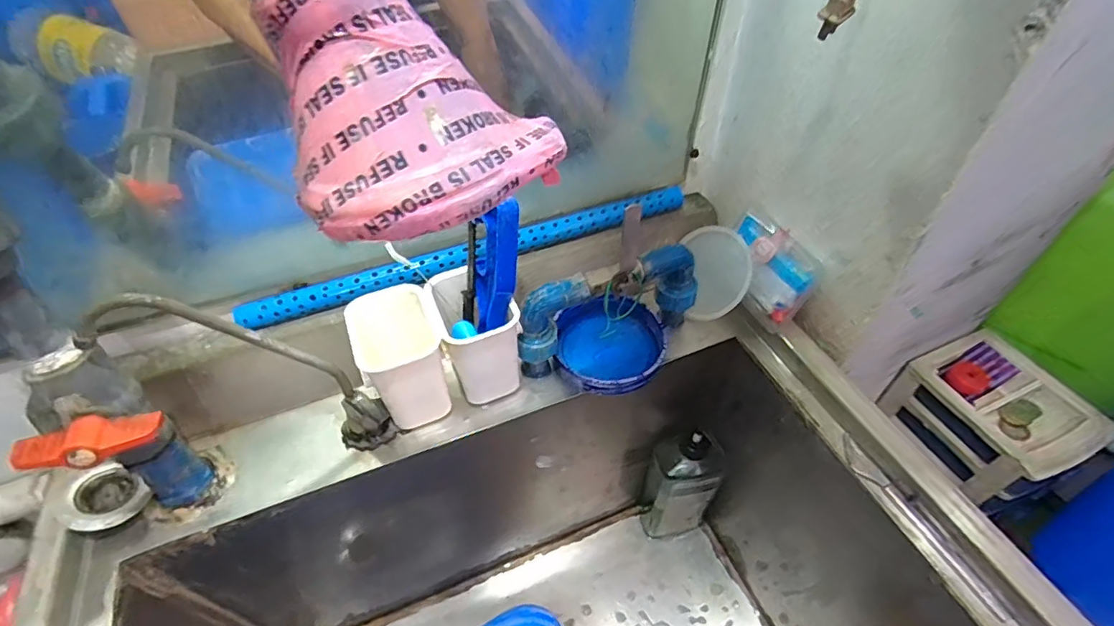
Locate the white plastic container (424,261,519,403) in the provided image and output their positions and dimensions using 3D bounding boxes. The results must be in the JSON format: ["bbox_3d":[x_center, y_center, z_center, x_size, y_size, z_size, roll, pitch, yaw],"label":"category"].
[{"bbox_3d":[-0.077,0.021,0.517,0.066,0.107,0.088,-18,50,-14],"label":"white plastic container"}]

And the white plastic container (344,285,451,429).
[{"bbox_3d":[-0.145,0.044,0.502,0.075,0.109,0.083,-18,50,-14],"label":"white plastic container"}]

